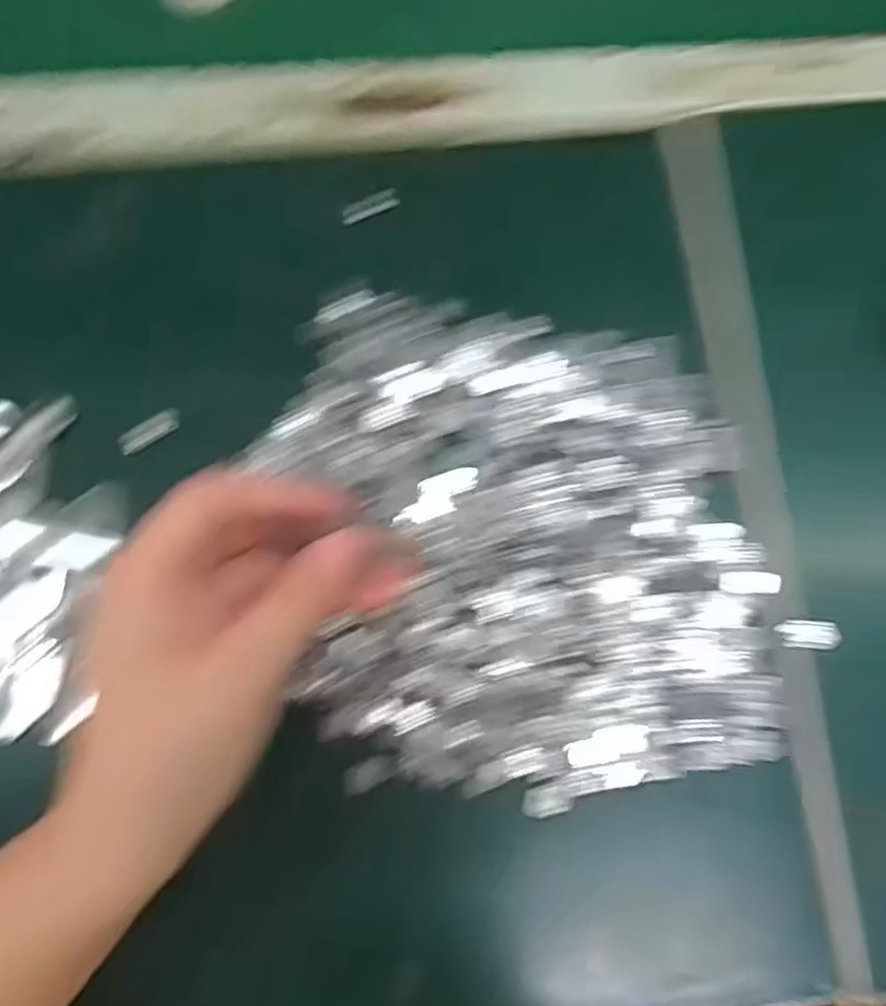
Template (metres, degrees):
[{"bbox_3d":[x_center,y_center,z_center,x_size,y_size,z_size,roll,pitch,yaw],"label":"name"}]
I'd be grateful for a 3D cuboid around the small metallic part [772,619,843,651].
[{"bbox_3d":[0.156,0.056,0.294,0.023,0.005,0.012,5,78,0],"label":"small metallic part"}]

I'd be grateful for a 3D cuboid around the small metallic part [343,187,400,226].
[{"bbox_3d":[-0.036,-0.146,0.339,0.029,0.007,0.007,-21,79,-5],"label":"small metallic part"}]

